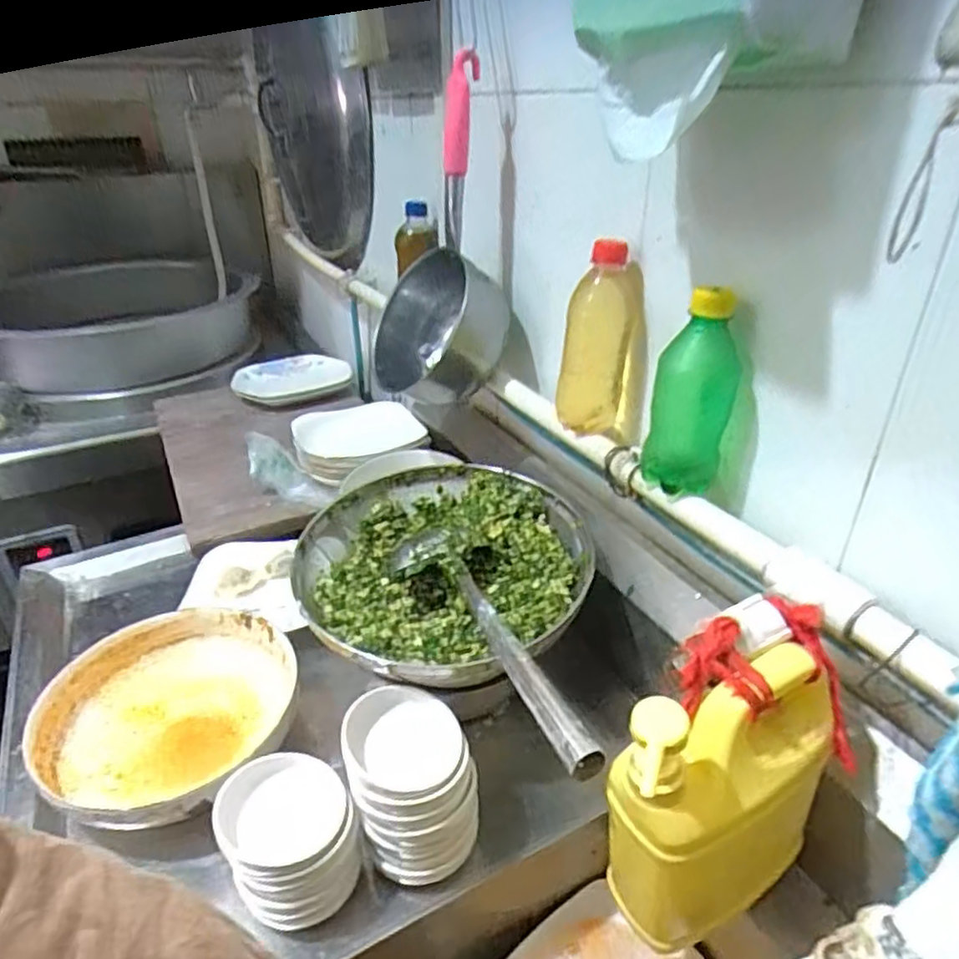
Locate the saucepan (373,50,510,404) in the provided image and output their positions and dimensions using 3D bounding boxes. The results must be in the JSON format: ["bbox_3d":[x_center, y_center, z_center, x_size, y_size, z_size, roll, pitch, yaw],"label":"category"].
[{"bbox_3d":[-0.051,-0.259,0.743,0.156,0.345,0.223,-3,30,-4],"label":"saucepan"}]

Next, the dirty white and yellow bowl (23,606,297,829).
[{"bbox_3d":[-0.281,0.210,0.604,0.199,0.058,0.207,-1,30,0],"label":"dirty white and yellow bowl"}]

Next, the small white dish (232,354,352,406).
[{"bbox_3d":[-0.368,-0.198,1.276,0.204,0.040,0.191,-1,30,0],"label":"small white dish"}]

